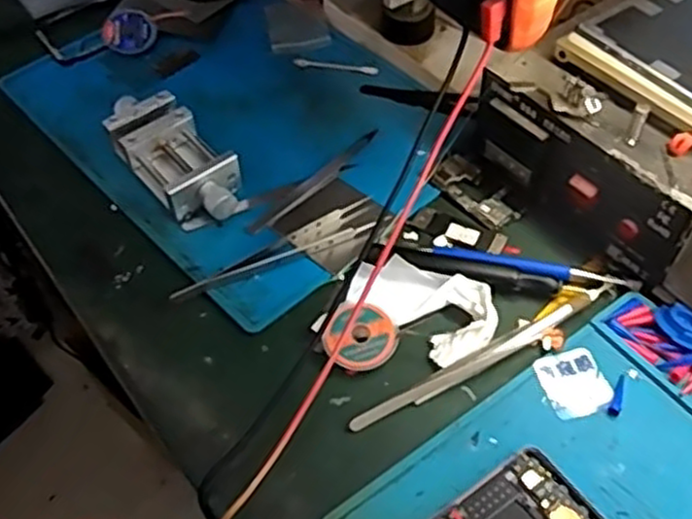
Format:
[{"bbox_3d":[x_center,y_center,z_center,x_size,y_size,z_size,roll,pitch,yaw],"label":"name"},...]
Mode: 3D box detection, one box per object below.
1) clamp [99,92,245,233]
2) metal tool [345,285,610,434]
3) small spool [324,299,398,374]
[{"bbox_3d":[-0.123,-0.074,0.539,0.058,0.033,0.129,-32,57,-21],"label":"clamp"},{"bbox_3d":[0.084,0.058,0.443,0.180,0.004,0.013,-26,62,-14],"label":"metal tool"},{"bbox_3d":[0.009,0.047,0.450,0.043,0.016,0.039,-9,51,-5],"label":"small spool"}]

